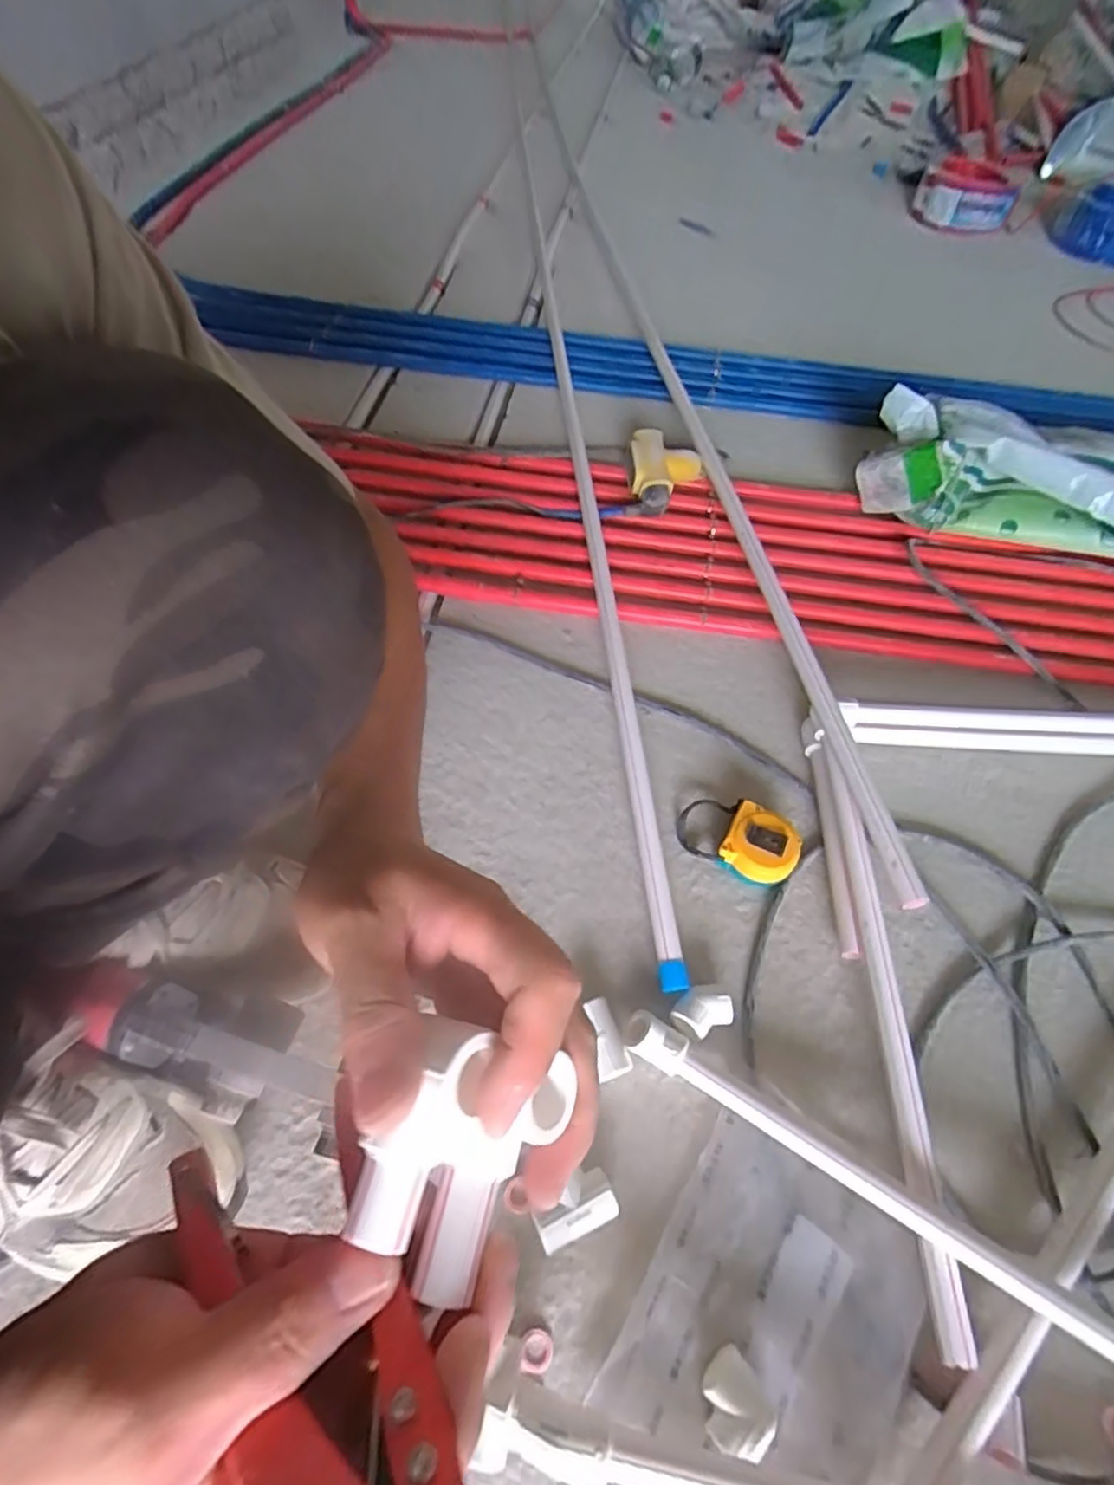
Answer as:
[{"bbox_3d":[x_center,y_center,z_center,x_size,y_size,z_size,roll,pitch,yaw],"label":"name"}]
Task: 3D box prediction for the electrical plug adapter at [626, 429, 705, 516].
[{"bbox_3d":[0.133,-0.333,0.809,0.097,0.059,0.108,10,59,3],"label":"electrical plug adapter"}]

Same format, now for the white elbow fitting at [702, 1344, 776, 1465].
[{"bbox_3d":[0.104,0.396,0.381,0.037,0.027,0.043,-25,63,-17],"label":"white elbow fitting"}]

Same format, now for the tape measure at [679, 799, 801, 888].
[{"bbox_3d":[0.162,0.085,0.574,0.101,0.040,0.061,27,61,13],"label":"tape measure"}]

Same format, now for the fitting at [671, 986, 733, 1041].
[{"bbox_3d":[0.112,0.210,0.498,0.045,0.027,0.033,-25,63,-17],"label":"fitting"}]

